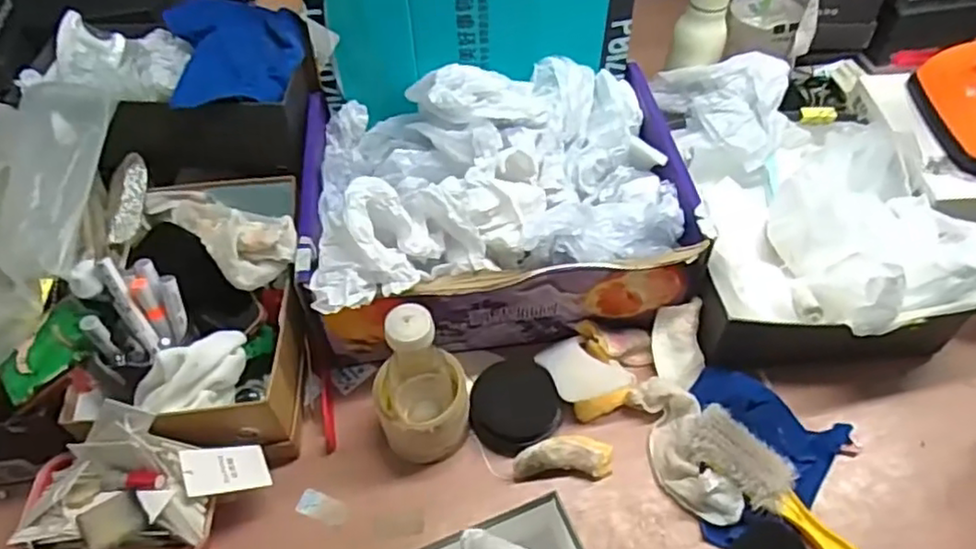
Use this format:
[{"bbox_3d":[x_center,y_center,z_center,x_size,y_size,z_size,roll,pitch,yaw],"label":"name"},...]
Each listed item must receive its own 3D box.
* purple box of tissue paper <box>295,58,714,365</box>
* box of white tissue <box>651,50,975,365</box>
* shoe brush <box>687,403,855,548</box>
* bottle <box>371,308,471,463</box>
[{"bbox_3d":[0.006,-0.085,0.737,0.398,0.178,0.306,-5,52,-2],"label":"purple box of tissue paper"},{"bbox_3d":[0.367,-0.084,0.762,0.298,0.144,0.373,-5,52,-2],"label":"box of white tissue"},{"bbox_3d":[0.284,0.212,0.612,0.055,0.040,0.232,-39,73,-25],"label":"shoe brush"},{"bbox_3d":[-0.060,0.111,0.621,0.083,0.185,0.076,-15,53,-10],"label":"bottle"}]

